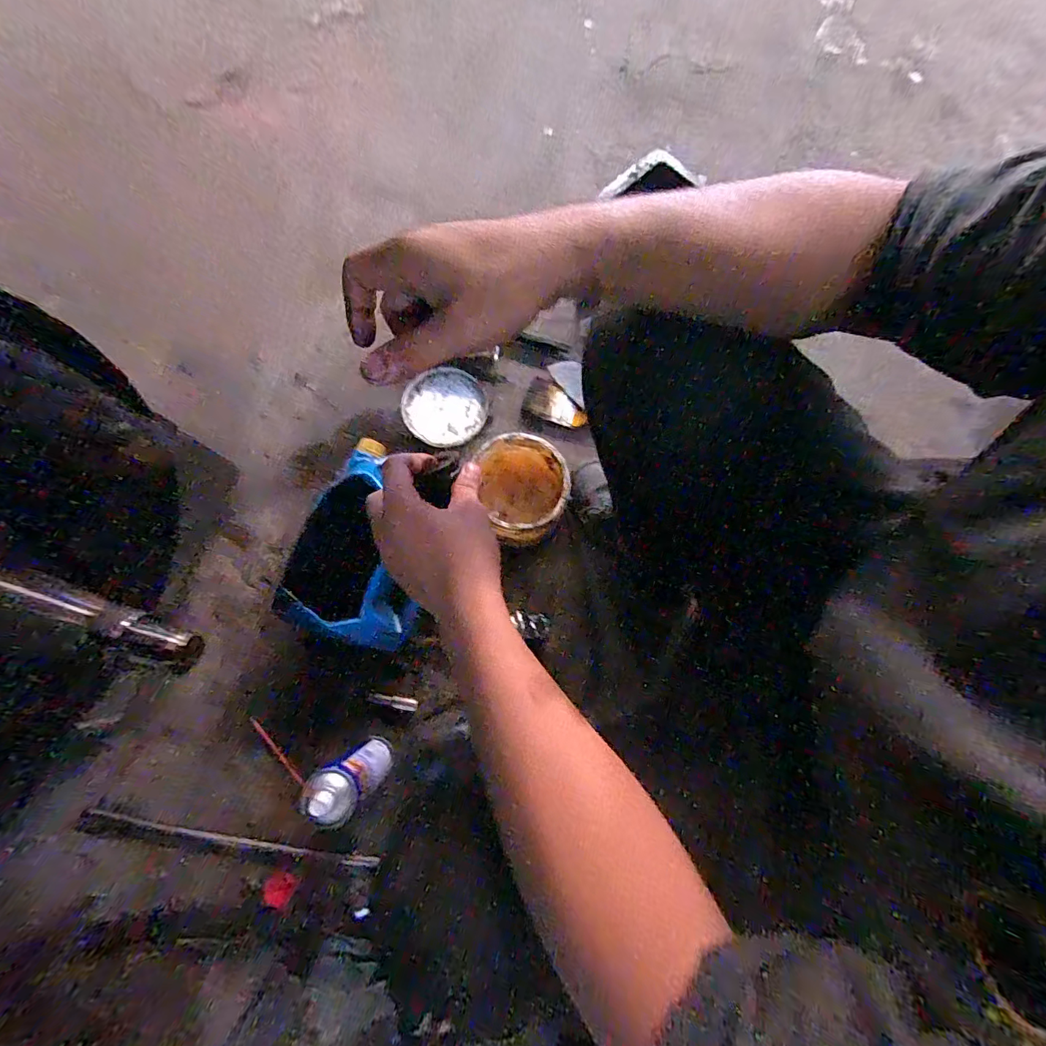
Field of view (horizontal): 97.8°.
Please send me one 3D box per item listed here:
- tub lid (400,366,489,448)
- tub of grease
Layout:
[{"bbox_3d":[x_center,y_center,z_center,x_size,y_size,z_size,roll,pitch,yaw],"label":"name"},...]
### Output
[{"bbox_3d":[-0.140,-0.208,0.829,0.150,0.009,0.132,-26,103,-4],"label":"tub lid"},{"bbox_3d":[-0.004,-0.055,0.738,0.144,0.113,0.158,-11,76,-4],"label":"tub of grease"}]

